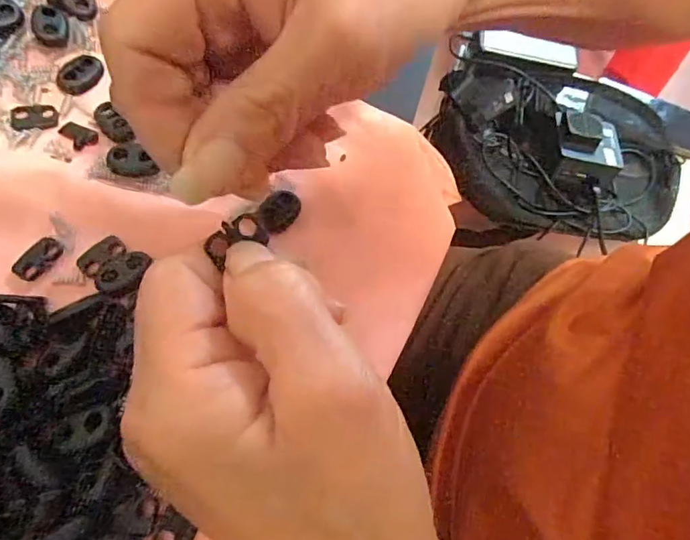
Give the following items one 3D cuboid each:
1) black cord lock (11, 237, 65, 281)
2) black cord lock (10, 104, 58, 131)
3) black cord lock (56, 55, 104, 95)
[{"bbox_3d":[-0.118,-0.005,0.200,0.011,0.004,0.019,29,65,6],"label":"black cord lock"},{"bbox_3d":[-0.135,-0.066,0.227,0.018,0.004,0.014,-11,67,-12],"label":"black cord lock"},{"bbox_3d":[-0.120,-0.089,0.237,0.021,0.006,0.015,-32,73,-20],"label":"black cord lock"}]

